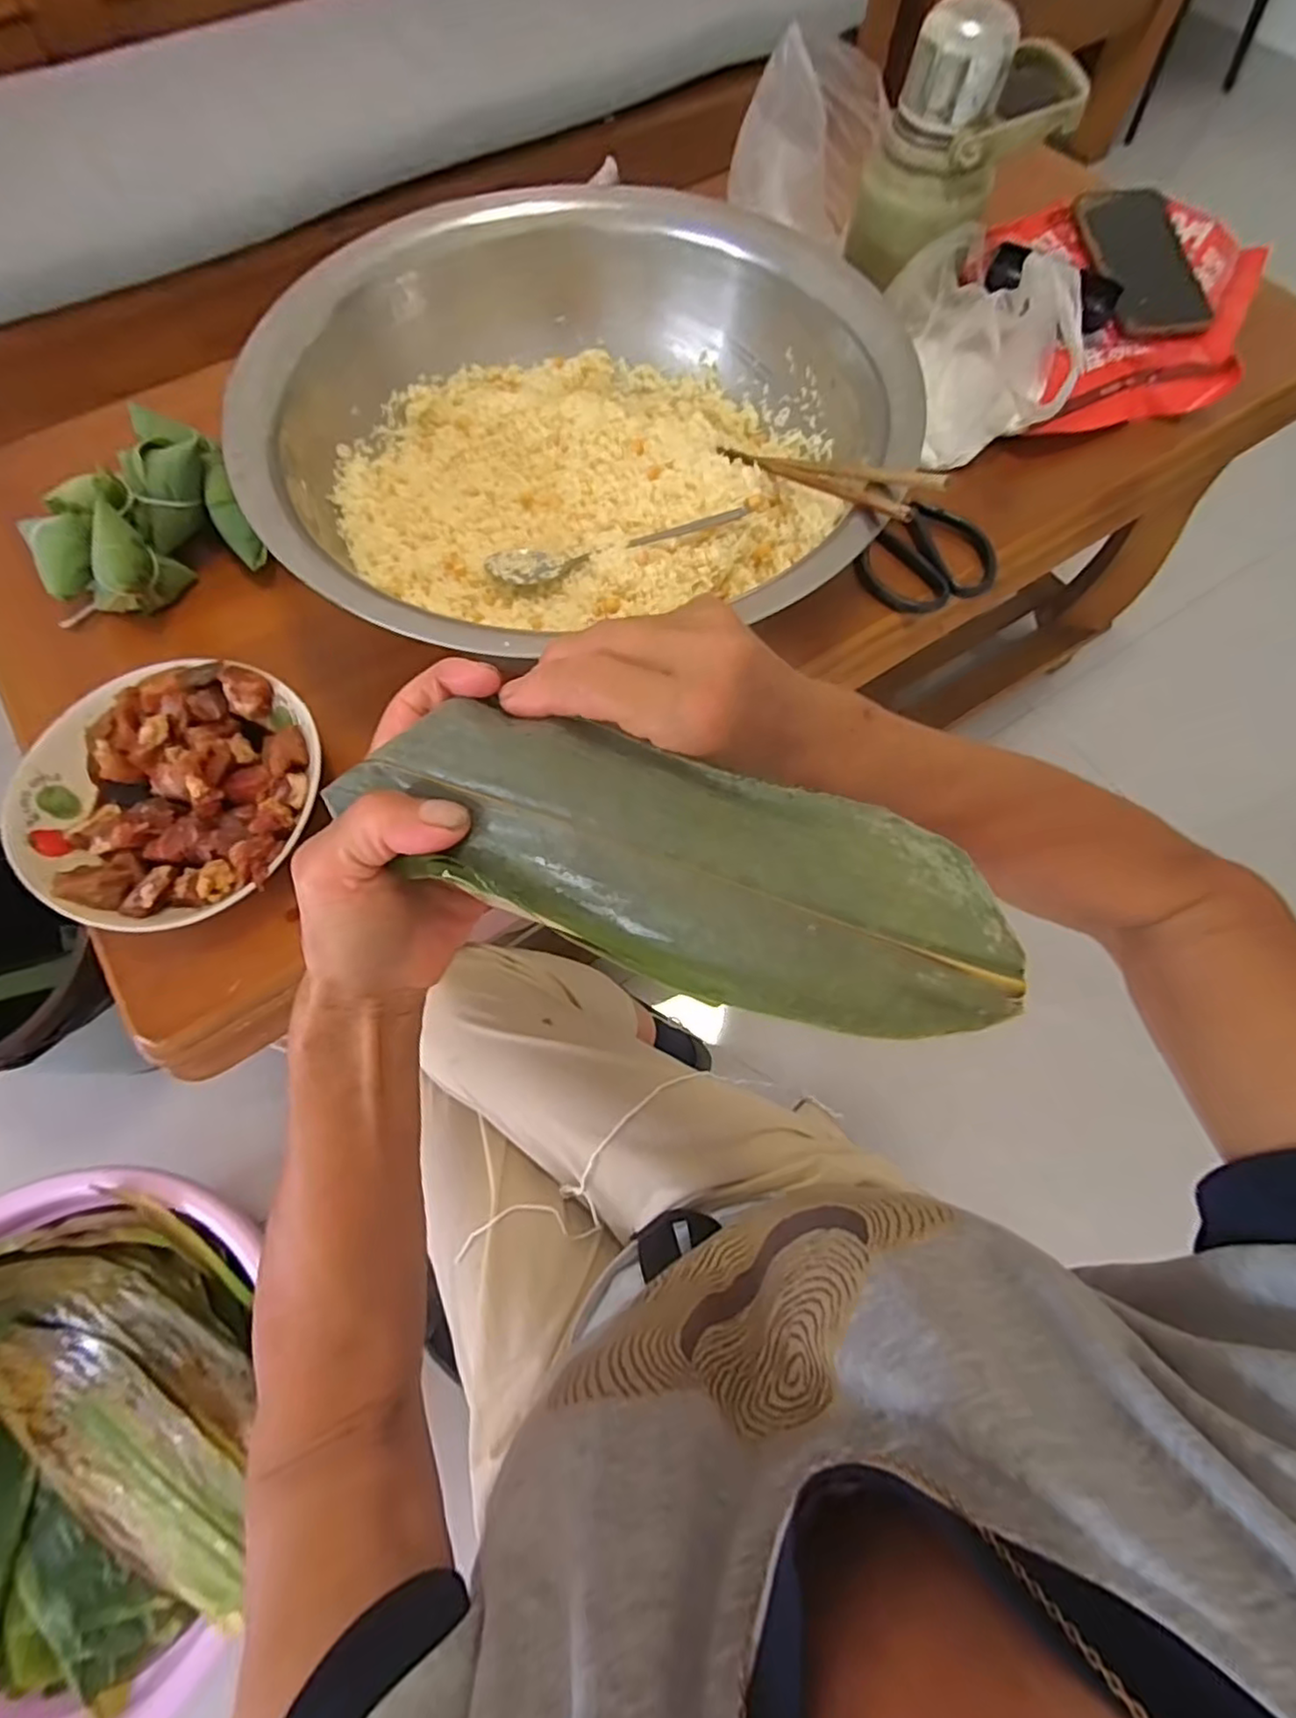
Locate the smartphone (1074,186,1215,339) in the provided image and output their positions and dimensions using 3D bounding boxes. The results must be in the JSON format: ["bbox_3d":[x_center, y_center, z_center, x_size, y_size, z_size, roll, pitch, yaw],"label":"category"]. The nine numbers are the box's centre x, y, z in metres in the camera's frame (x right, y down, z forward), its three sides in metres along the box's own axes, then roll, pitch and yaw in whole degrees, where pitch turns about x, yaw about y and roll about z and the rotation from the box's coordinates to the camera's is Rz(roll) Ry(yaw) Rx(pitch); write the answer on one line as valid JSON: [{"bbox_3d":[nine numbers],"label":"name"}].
[{"bbox_3d":[0.418,-0.502,0.554,0.076,0.012,0.155,-8,75,7],"label":"smartphone"}]

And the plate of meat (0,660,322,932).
[{"bbox_3d":[-0.295,-0.043,0.406,0.174,0.034,0.167,12,69,5],"label":"plate of meat"}]

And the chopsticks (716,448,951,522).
[{"bbox_3d":[0.100,-0.243,0.413,0.031,0.015,0.200,-30,46,-11],"label":"chopsticks"}]

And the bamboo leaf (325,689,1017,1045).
[{"bbox_3d":[0.002,-0.003,0.198,0.199,0.011,0.068,20,70,16],"label":"bamboo leaf"}]

